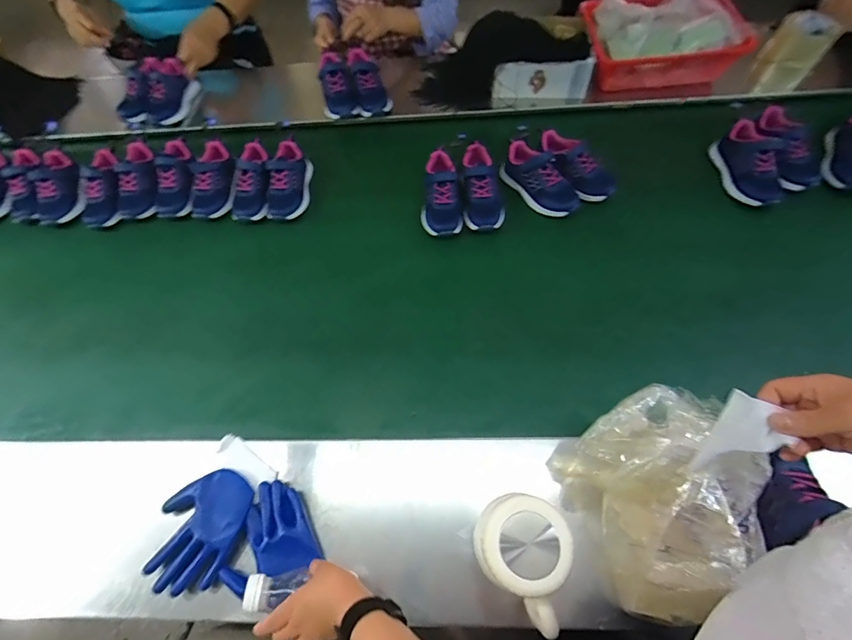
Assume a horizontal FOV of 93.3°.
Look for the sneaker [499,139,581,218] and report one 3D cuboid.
[{"bbox_3d":[0.236,-0.298,0.845,0.078,0.071,0.189,-37,66,-14],"label":"sneaker"}]

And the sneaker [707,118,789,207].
[{"bbox_3d":[0.648,-0.312,0.798,0.082,0.077,0.168,-6,63,1],"label":"sneaker"}]

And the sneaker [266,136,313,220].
[{"bbox_3d":[-0.310,-0.314,0.908,0.086,0.072,0.199,-2,63,3],"label":"sneaker"}]

